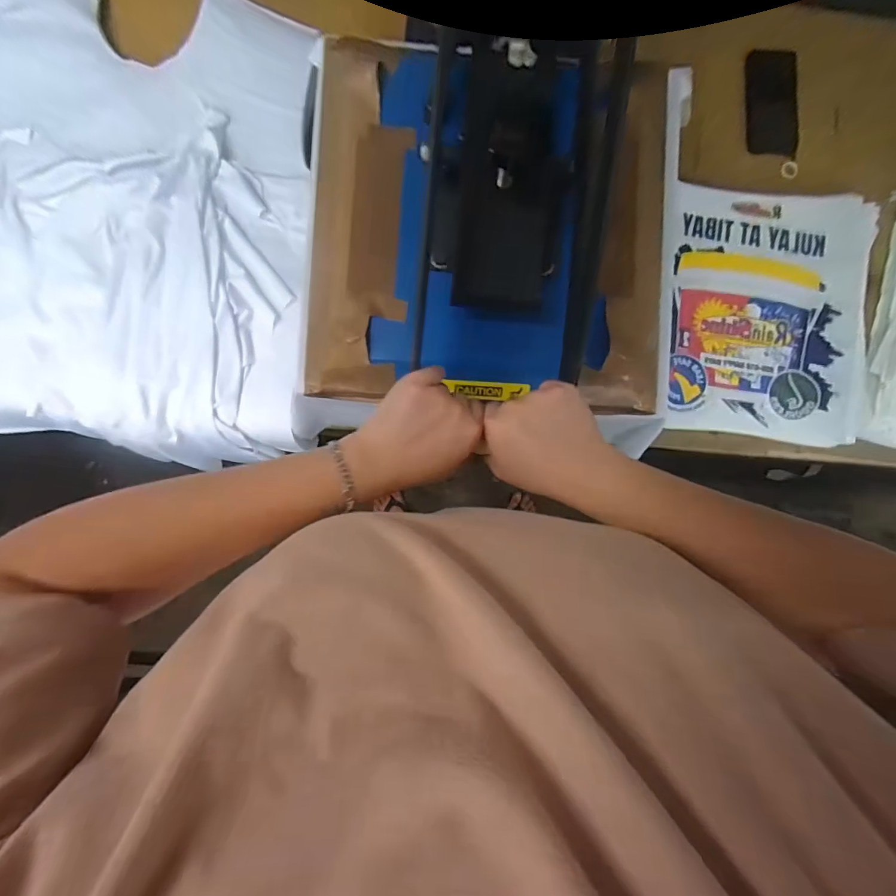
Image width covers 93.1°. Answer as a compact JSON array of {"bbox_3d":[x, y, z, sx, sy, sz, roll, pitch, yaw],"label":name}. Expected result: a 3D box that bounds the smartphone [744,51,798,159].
[{"bbox_3d":[0.502,-0.537,0.659,0.080,0.009,0.157,-3,95,3],"label":"smartphone"}]

